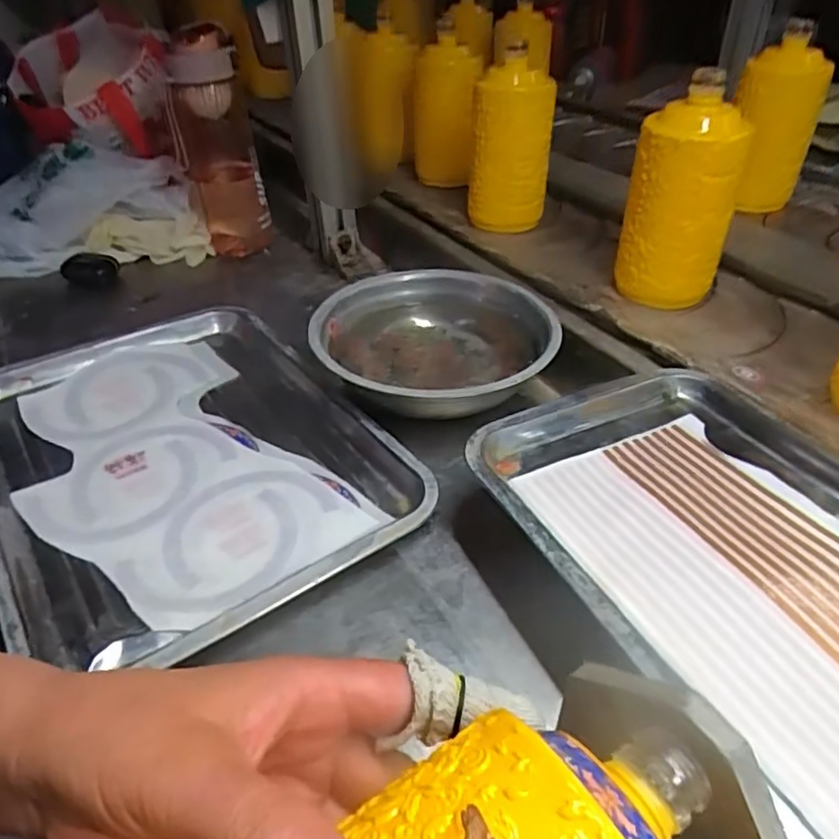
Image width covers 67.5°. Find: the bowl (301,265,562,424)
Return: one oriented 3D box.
[{"bbox_3d":[0.013,-0.070,0.534,0.197,0.050,0.200,-4,40,3],"label":"bowl"}]

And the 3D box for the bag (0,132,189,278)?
[{"bbox_3d":[-0.427,-0.249,0.724,0.302,0.115,0.147,-16,41,-12],"label":"bag"}]

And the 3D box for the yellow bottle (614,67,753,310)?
[{"bbox_3d":[0.242,-0.202,0.585,0.089,0.171,0.089,-2,40,5],"label":"yellow bottle"}]

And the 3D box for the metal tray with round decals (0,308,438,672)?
[{"bbox_3d":[-0.184,0.013,0.464,0.250,0.024,0.347,-28,45,-24],"label":"metal tray with round decals"}]

